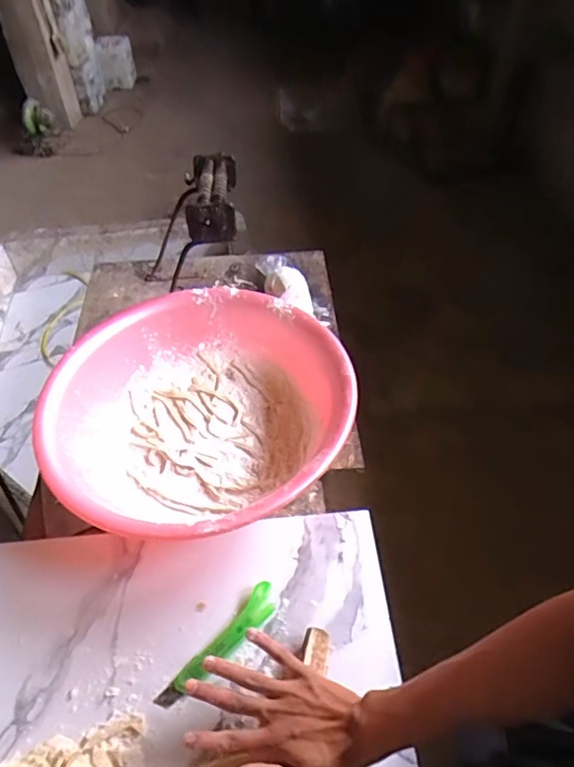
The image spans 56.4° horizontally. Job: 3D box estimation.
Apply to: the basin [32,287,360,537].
[{"bbox_3d":[-0.115,0.042,0.752,0.387,0.135,0.392,-1,53,1],"label":"basin"}]

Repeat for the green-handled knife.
[{"bbox_3d":[-0.073,0.291,0.596,0.034,0.014,0.165,36,62,25],"label":"green-handled knife"}]

